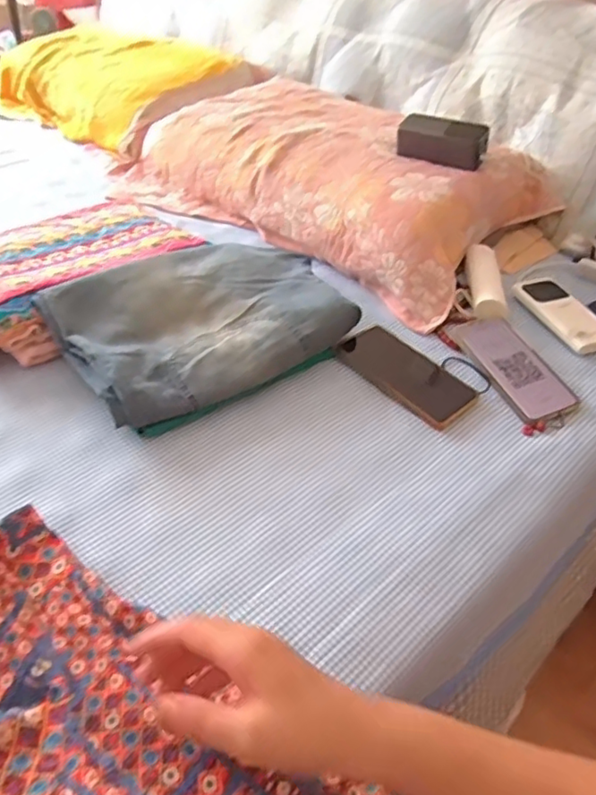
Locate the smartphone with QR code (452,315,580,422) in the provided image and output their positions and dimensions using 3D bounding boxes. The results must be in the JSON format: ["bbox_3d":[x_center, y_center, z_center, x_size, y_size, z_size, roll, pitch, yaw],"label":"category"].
[{"bbox_3d":[0.261,-0.040,0.710,0.075,0.010,0.161,-21,56,-12],"label":"smartphone with QR code"}]

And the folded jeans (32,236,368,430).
[{"bbox_3d":[-0.107,-0.098,0.702,0.323,0.078,0.225,-27,49,-27],"label":"folded jeans"}]

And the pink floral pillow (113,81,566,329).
[{"bbox_3d":[0.048,-0.385,0.998,0.396,0.129,0.688,-33,51,-31],"label":"pink floral pillow"}]

